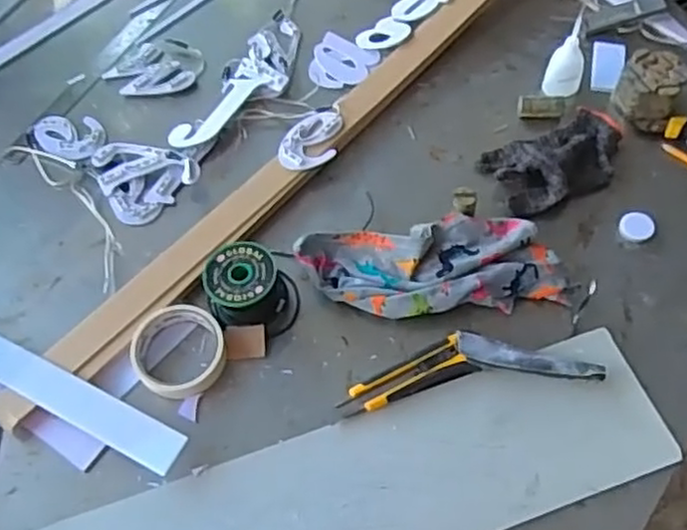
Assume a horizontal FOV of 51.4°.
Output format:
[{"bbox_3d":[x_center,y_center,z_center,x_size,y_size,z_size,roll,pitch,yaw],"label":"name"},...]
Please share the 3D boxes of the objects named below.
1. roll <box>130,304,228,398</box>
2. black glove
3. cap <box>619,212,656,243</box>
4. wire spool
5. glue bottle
[{"bbox_3d":[-0.162,0.079,0.696,0.088,0.020,0.103,-14,60,-5],"label":"roll"},{"bbox_3d":[0.243,-0.121,0.799,0.159,0.030,0.095,-25,62,-11],"label":"black glove"},{"bbox_3d":[0.312,-0.041,0.758,0.033,0.010,0.033,-1,60,2],"label":"cap"},{"bbox_3d":[-0.096,0.021,0.711,0.081,0.058,0.070,-15,61,-6],"label":"wire spool"},{"bbox_3d":[0.261,-0.243,0.825,0.042,0.094,0.043,16,62,12],"label":"glue bottle"}]

